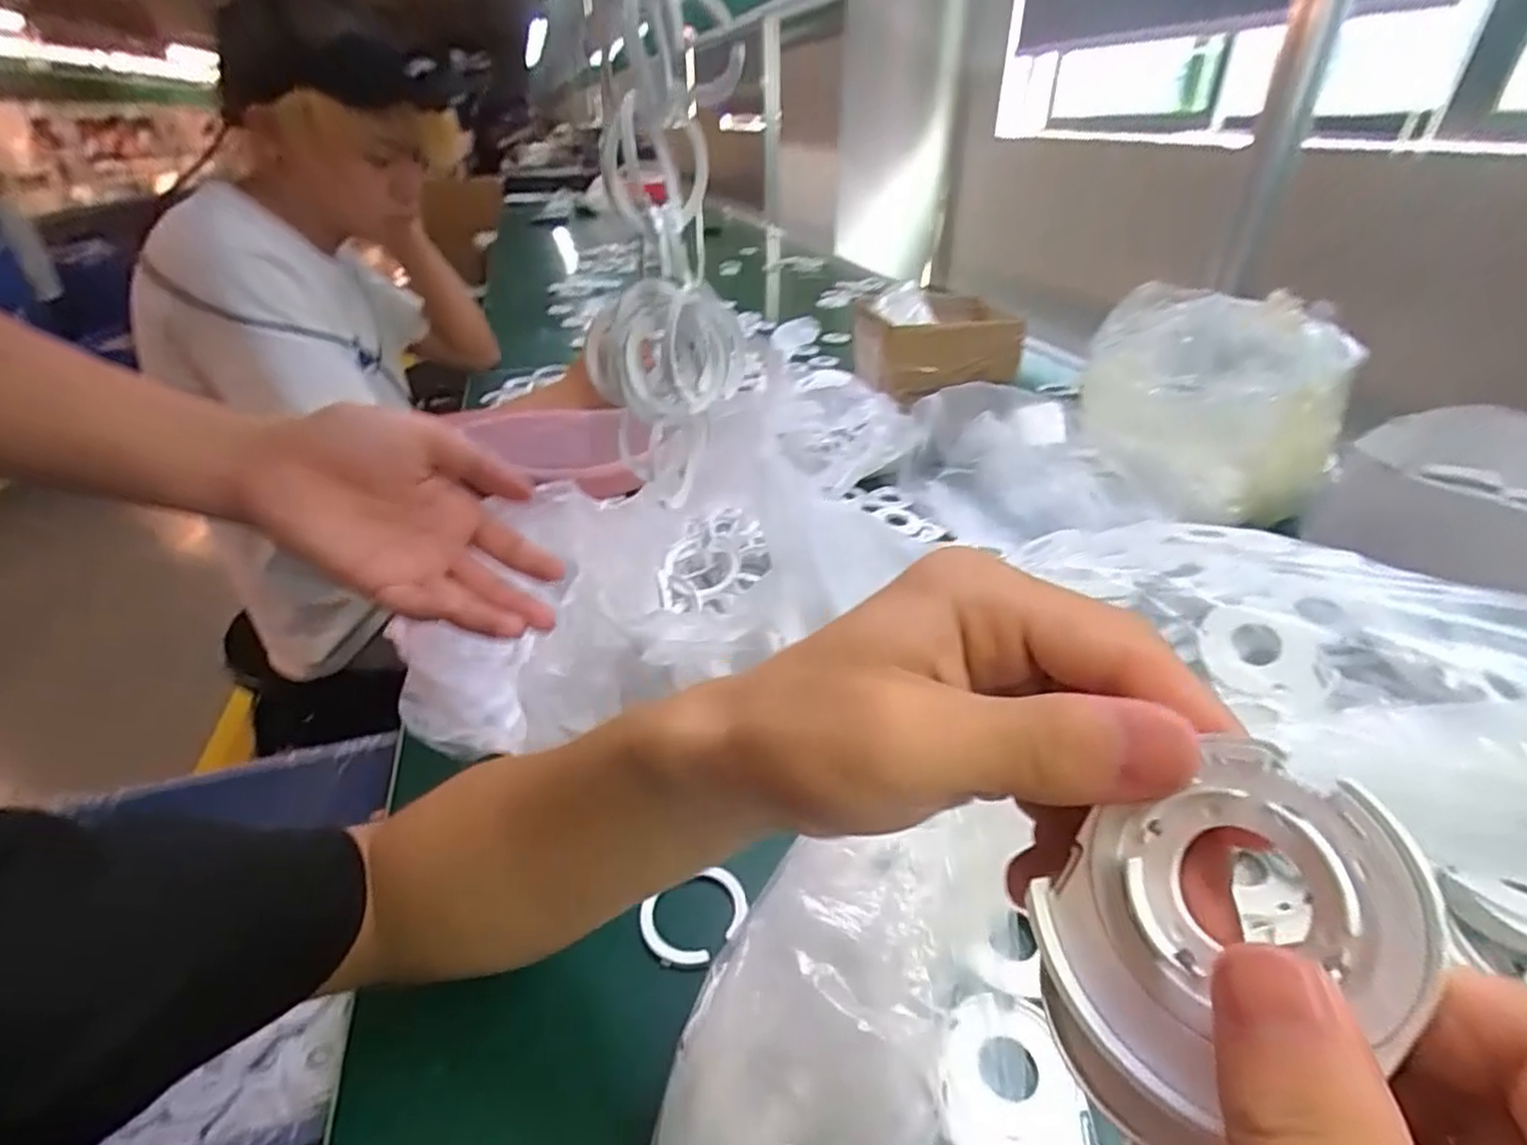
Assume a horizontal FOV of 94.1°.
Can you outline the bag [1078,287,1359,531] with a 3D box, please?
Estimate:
[{"bbox_3d":[0.381,-0.150,0.613,0.101,0.168,0.188,-24,40,-31],"label":"bag"}]

